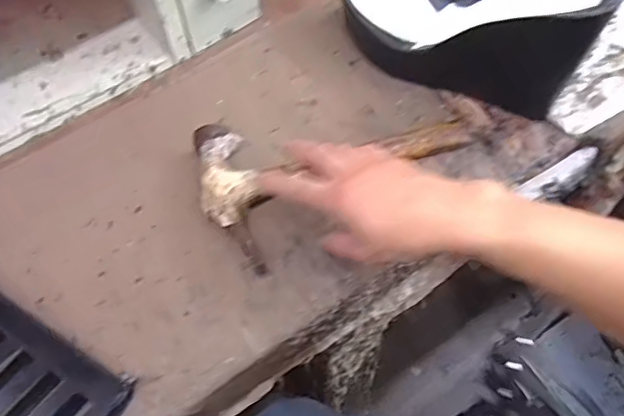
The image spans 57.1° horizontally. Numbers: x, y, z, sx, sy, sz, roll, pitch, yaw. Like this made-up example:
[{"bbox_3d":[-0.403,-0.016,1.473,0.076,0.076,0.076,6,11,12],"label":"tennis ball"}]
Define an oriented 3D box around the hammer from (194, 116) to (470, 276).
[{"bbox_3d":[0.023,-0.043,0.498,0.241,0.031,0.134,-19,63,-11],"label":"hammer"}]

